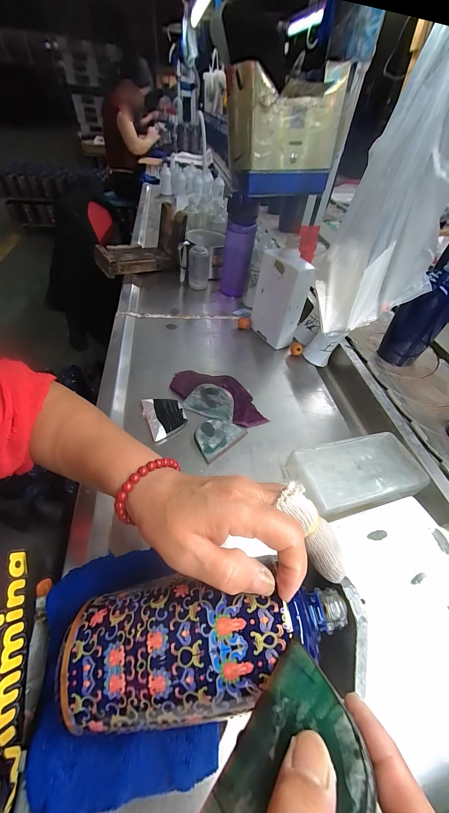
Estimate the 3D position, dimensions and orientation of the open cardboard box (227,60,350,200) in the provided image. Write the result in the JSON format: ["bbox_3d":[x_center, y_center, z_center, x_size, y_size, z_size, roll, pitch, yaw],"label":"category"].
[{"bbox_3d":[0.086,-0.435,0.444,0.163,0.136,0.127,0,49,-5],"label":"open cardboard box"}]

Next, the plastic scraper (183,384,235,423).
[{"bbox_3d":[-0.022,-0.010,0.464,0.084,0.006,0.054,19,80,12],"label":"plastic scraper"}]

